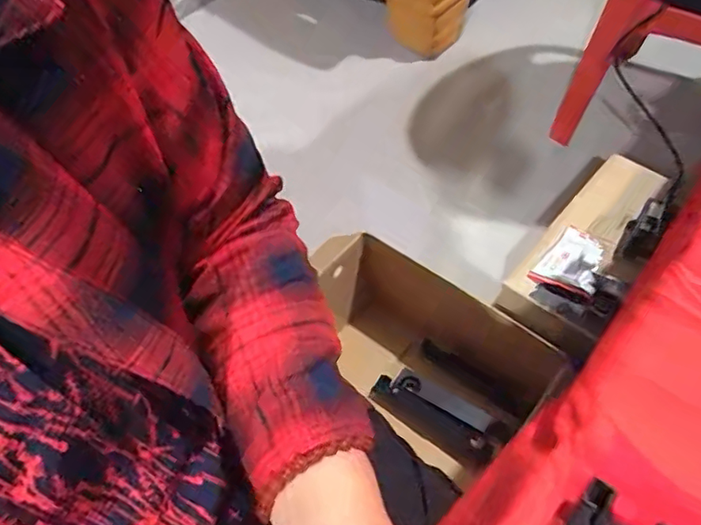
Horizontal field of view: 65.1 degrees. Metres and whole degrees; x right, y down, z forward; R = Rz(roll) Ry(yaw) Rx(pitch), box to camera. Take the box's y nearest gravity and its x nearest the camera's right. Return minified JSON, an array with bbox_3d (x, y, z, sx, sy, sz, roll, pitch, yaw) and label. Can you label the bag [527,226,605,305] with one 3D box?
[{"bbox_3d":[0.320,-0.003,0.775,0.083,0.027,0.122,31,65,26],"label":"bag"}]

